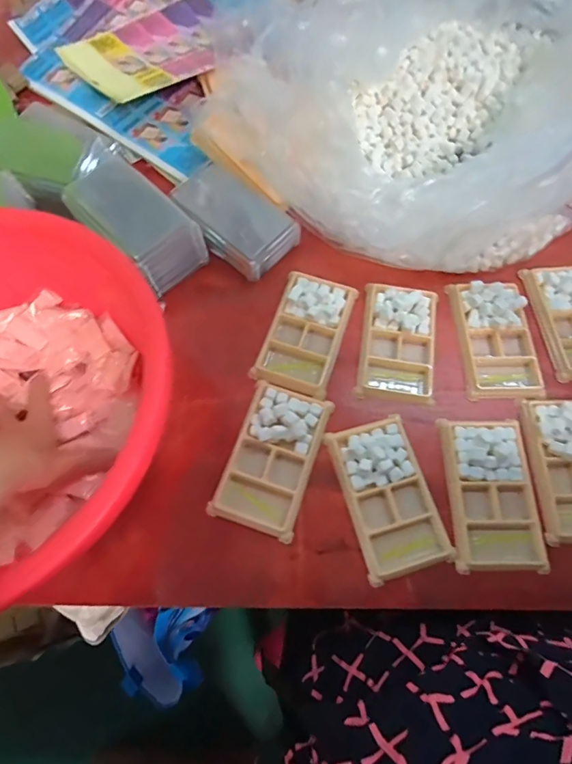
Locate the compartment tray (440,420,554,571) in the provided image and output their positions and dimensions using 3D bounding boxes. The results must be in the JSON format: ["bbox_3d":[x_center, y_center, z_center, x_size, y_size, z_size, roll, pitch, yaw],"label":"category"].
[{"bbox_3d":[0.191,0.100,0.392,0.079,0.019,0.135,0,68,-1],"label":"compartment tray"}]

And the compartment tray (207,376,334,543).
[{"bbox_3d":[-0.012,0.068,0.404,0.077,0.015,0.135,18,69,6],"label":"compartment tray"}]

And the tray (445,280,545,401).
[{"bbox_3d":[0.223,-0.046,0.462,0.076,0.027,0.135,-1,70,-1],"label":"tray"}]

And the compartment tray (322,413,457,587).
[{"bbox_3d":[0.094,0.102,0.390,0.076,0.018,0.133,-16,69,-7],"label":"compartment tray"}]

